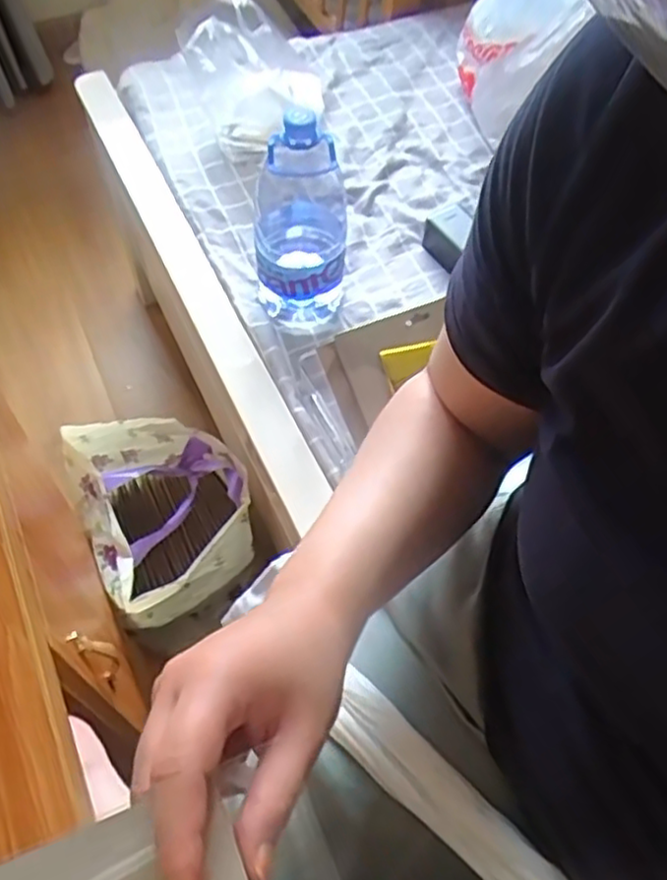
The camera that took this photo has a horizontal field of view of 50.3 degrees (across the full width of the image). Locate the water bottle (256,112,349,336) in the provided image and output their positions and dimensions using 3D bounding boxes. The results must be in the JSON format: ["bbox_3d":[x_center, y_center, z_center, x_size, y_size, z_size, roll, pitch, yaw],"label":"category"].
[{"bbox_3d":[-0.036,-0.238,0.767,0.094,0.250,0.090,-4,58,-5],"label":"water bottle"}]

